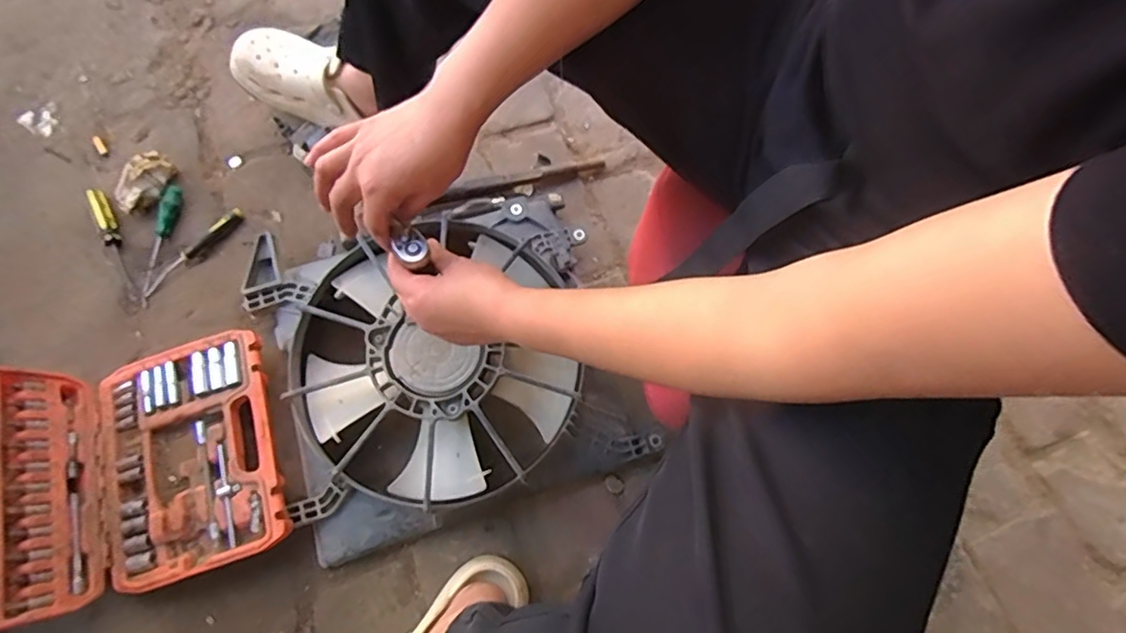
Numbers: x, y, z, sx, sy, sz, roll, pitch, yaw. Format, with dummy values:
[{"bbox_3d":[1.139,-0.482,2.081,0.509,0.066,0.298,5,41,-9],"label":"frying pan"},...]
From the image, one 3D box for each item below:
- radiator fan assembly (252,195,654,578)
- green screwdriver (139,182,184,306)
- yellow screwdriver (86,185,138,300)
[{"bbox_3d":[-0.140,0.038,0.694,0.397,0.083,0.374,-18,74,-6],"label":"radiator fan assembly"},{"bbox_3d":[-0.525,-0.096,0.768,0.025,0.020,0.164,8,73,1],"label":"green screwdriver"},{"bbox_3d":[-0.577,-0.096,0.764,0.020,0.028,0.168,-28,76,-9],"label":"yellow screwdriver"}]

